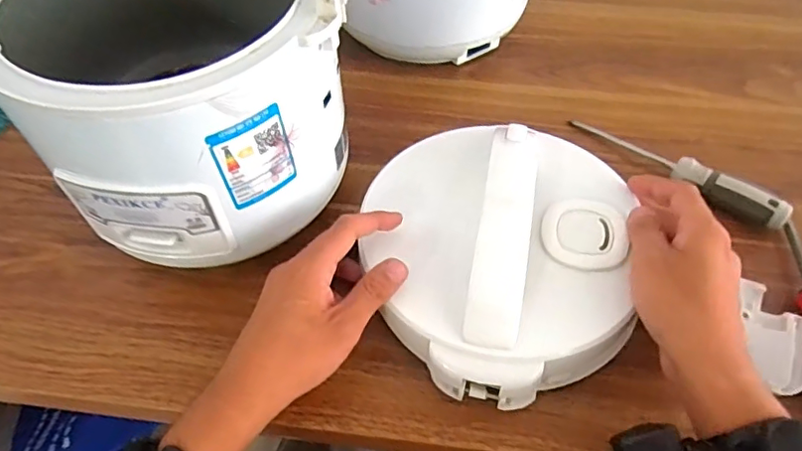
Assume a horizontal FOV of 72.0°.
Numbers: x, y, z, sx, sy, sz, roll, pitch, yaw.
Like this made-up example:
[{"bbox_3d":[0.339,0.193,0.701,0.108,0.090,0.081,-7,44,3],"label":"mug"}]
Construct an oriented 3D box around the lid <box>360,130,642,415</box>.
[{"bbox_3d":[0.064,0.014,0.377,0.175,0.057,0.188,0,54,0],"label":"lid"}]

